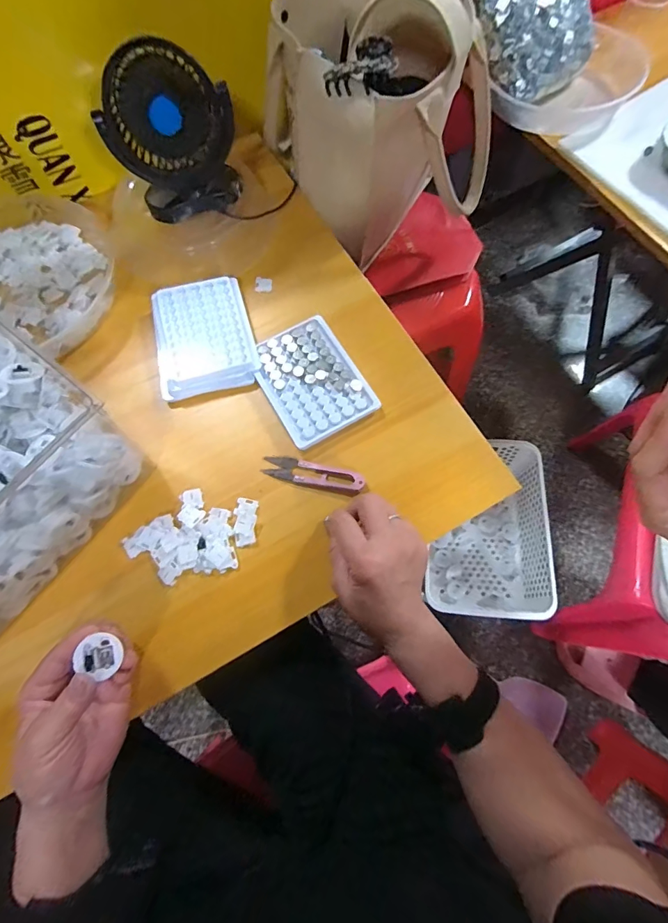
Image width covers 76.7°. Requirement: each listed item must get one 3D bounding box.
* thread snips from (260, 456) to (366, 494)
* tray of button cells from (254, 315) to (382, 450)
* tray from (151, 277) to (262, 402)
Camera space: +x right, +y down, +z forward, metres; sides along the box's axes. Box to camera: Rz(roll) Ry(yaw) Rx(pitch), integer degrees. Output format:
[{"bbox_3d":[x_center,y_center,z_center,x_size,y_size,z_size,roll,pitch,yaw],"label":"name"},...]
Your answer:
[{"bbox_3d":[-0.020,0.012,0.418,0.100,0.010,0.024,12,72,5],"label":"thread snips"},{"bbox_3d":[-0.024,-0.086,0.447,0.097,0.011,0.127,-29,73,-9],"label":"tray of button cells"},{"bbox_3d":[-0.143,-0.136,0.464,0.106,0.019,0.135,-12,72,-3],"label":"tray"}]

